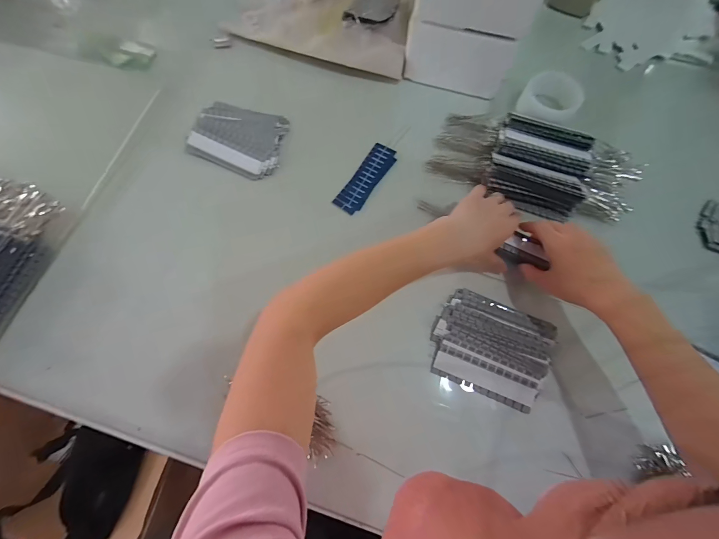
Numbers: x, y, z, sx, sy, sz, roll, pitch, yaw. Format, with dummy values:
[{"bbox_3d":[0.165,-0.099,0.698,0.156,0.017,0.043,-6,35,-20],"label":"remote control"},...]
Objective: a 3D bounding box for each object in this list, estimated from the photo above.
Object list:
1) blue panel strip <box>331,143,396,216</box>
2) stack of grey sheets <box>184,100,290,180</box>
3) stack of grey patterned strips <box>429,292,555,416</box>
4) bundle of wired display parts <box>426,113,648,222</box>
[{"bbox_3d":[0.012,-0.144,0.499,0.043,0.008,0.133,29,74,10],"label":"blue panel strip"},{"bbox_3d":[-0.195,-0.214,0.513,0.146,0.017,0.118,16,73,6],"label":"stack of grey sheets"},{"bbox_3d":[0.171,0.100,0.414,0.145,0.019,0.119,22,73,8],"label":"stack of grey patterned strips"},{"bbox_3d":[0.264,-0.167,0.486,0.287,0.056,0.152,23,73,8],"label":"bundle of wired display parts"}]

